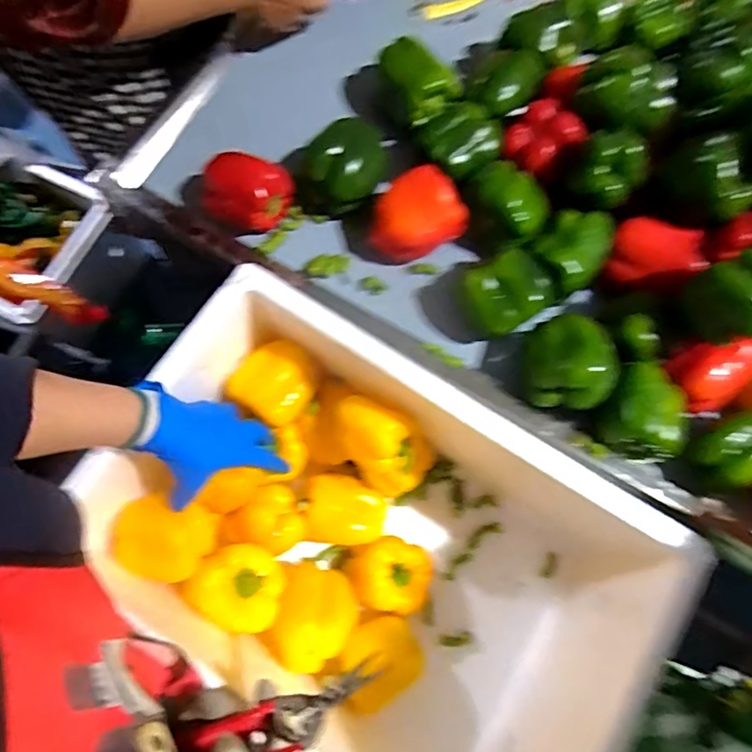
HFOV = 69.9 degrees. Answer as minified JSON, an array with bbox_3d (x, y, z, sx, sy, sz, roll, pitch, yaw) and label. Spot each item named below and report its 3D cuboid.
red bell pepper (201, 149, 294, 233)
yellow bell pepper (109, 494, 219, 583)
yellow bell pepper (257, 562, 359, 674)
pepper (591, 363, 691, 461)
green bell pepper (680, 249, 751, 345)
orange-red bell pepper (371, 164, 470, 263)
[{"bbox_3d":[-0.148,-0.201,0.620,0.099,0.077,0.074,6,74,1],"label":"red bell pepper"},{"bbox_3d":[-0.227,0.179,0.595,0.094,0.093,0.087,15,74,3],"label":"yellow bell pepper"},{"bbox_3d":[-0.071,0.268,0.616,0.098,0.089,0.113,16,74,4],"label":"yellow bell pepper"},{"bbox_3d":[0.266,0.035,0.540,0.066,0.059,0.087,17,74,4],"label":"pepper"},{"bbox_3d":[0.337,-0.068,0.504,0.081,0.077,0.073,-18,75,-6],"label":"green bell pepper"},{"bbox_3d":[0.040,-0.171,0.599,0.093,0.075,0.083,-37,78,-11],"label":"orange-red bell pepper"}]

